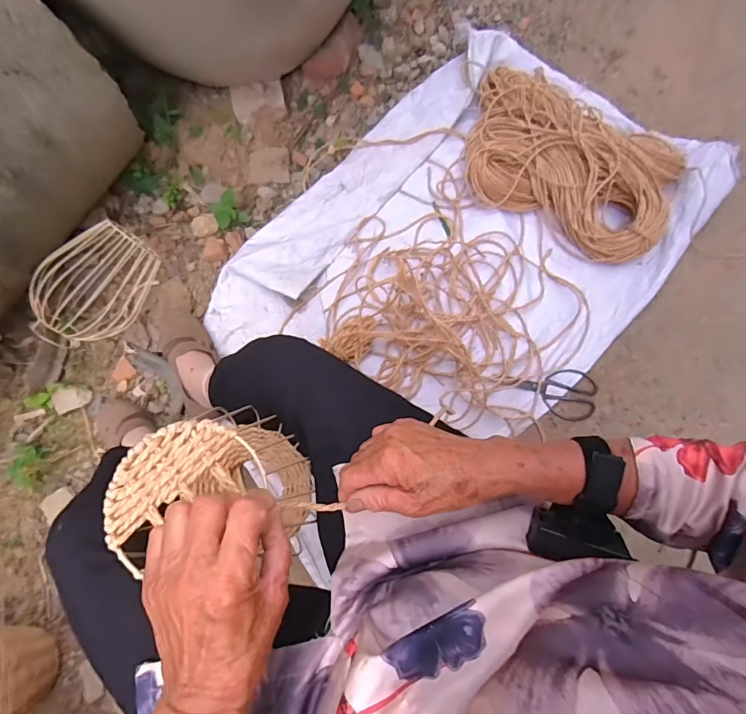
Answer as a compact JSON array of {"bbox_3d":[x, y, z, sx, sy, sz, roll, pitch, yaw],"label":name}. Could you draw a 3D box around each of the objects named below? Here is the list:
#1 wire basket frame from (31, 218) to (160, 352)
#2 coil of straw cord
[{"bbox_3d":[-0.545,-0.135,0.873,0.131,0.139,0.262,20,76,6],"label":"wire basket frame"},{"bbox_3d":[0.428,-0.440,0.968,0.458,0.088,0.343,29,77,8],"label":"coil of straw cord"}]

